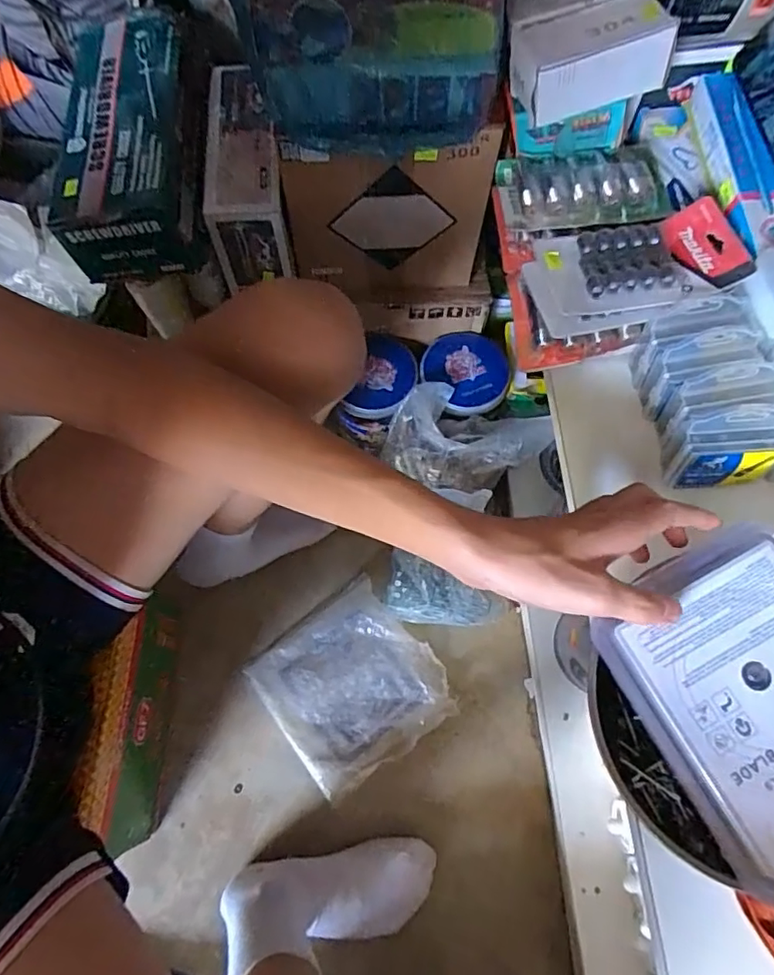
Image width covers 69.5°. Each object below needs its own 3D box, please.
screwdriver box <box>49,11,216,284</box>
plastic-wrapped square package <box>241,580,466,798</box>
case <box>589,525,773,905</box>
[{"bbox_3d":[-0.253,-0.359,0.581,0.138,0.073,0.285,-5,69,-2],"label":"screwdriver box"},{"bbox_3d":[-0.045,0.253,0.715,0.200,0.022,0.202,-37,73,-13],"label":"plastic-wrapped square package"},{"bbox_3d":[0.227,0.126,0.337,0.139,0.028,0.176,-28,71,-10],"label":"case"}]

